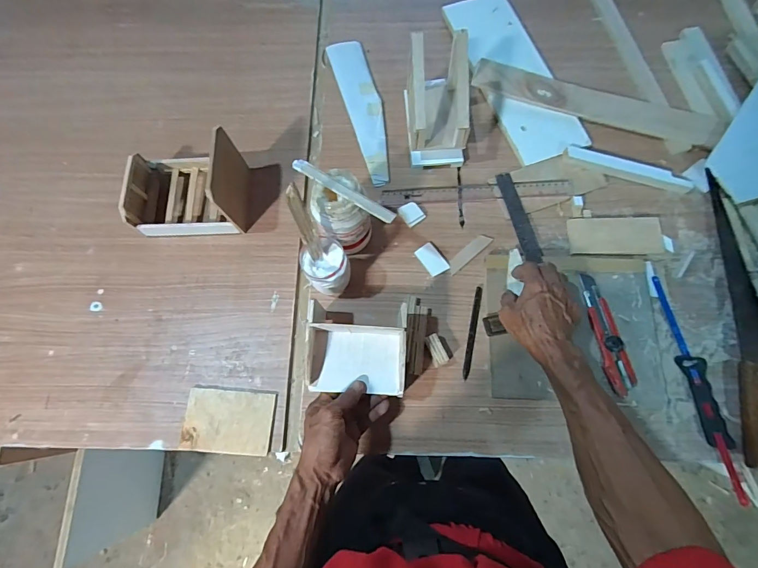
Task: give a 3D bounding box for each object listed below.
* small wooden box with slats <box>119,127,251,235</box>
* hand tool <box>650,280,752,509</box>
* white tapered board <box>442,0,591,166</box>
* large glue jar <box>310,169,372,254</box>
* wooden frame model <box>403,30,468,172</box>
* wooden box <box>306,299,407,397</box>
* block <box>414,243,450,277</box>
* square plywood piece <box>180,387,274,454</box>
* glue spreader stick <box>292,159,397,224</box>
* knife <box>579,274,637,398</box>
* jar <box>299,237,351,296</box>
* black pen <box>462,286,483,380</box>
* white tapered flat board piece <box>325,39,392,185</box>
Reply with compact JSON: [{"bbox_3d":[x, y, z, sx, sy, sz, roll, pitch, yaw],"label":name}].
[{"bbox_3d":[-0.298,-0.153,0.581,0.164,0.119,0.128,-5,73,0],"label":"small wooden box with slats"},{"bbox_3d":[0.442,0.136,0.525,0.037,0.012,0.300,-10,73,-1],"label":"hand tool"},{"bbox_3d":[0.237,-0.377,0.683,0.125,0.022,0.360,-18,74,-3],"label":"white tapered board"},{"bbox_3d":[-0.050,-0.096,0.549,0.079,0.135,0.069,-34,75,-8],"label":"large glue jar"},{"bbox_3d":[0.090,-0.282,0.594,0.080,0.149,0.138,-3,73,1],"label":"wooden frame model"},{"bbox_3d":[-0.028,0.083,0.493,0.124,0.031,0.108,3,74,3],"label":"wooden box"},{"bbox_3d":[0.083,-0.038,0.596,0.033,0.004,0.052,-34,75,-8],"label":"block"},{"bbox_3d":[-0.210,0.192,0.536,0.121,0.010,0.080,4,74,3],"label":"square plywood piece"},{"bbox_3d":[-0.044,-0.118,0.482,0.148,0.005,0.018,31,69,8],"label":"glue spreader stick"},{"bbox_3d":[0.317,0.069,0.541,0.033,0.025,0.168,-11,73,-1],"label":"knife"},{"bbox_3d":[-0.072,-0.020,0.551,0.059,0.090,0.062,-1,73,2],"label":"jar"},{"bbox_3d":[0.137,0.069,0.557,0.011,0.004,0.135,12,74,5],"label":"black pen"},{"bbox_3d":[-0.024,-0.312,0.680,0.063,0.007,0.308,-17,74,-3],"label":"white tapered flat board piece"}]

